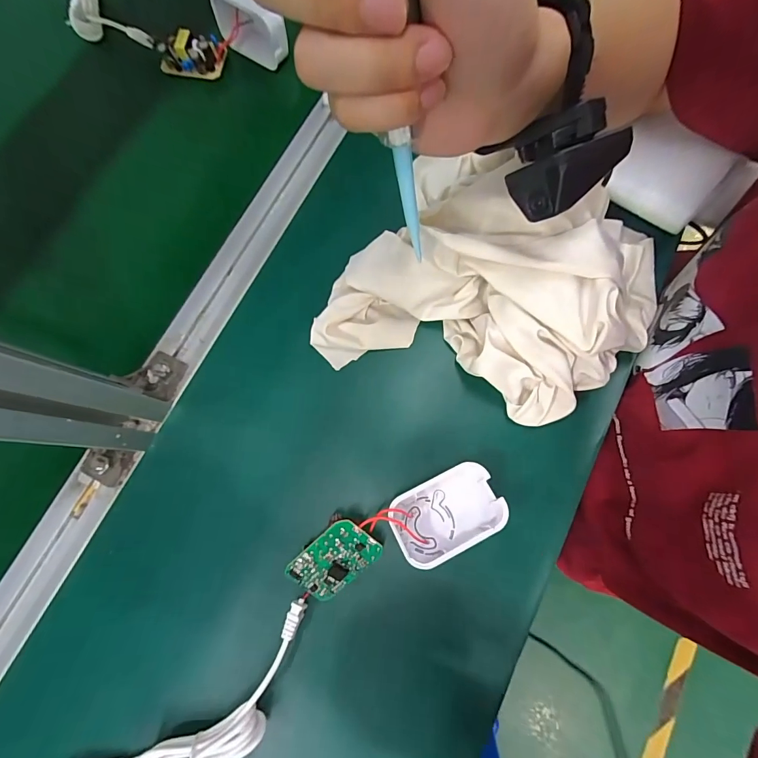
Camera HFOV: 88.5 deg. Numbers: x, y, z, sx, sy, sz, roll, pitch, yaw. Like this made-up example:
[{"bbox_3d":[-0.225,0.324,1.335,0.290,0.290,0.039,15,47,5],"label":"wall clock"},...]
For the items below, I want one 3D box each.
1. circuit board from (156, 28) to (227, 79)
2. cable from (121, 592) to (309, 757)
[{"bbox_3d":[-0.178,-0.309,0.371,0.062,0.034,0.021,3,40,-2],"label":"circuit board"},{"bbox_3d":[-0.109,0.214,0.242,0.178,0.031,0.049,-35,81,-7],"label":"cable"}]

